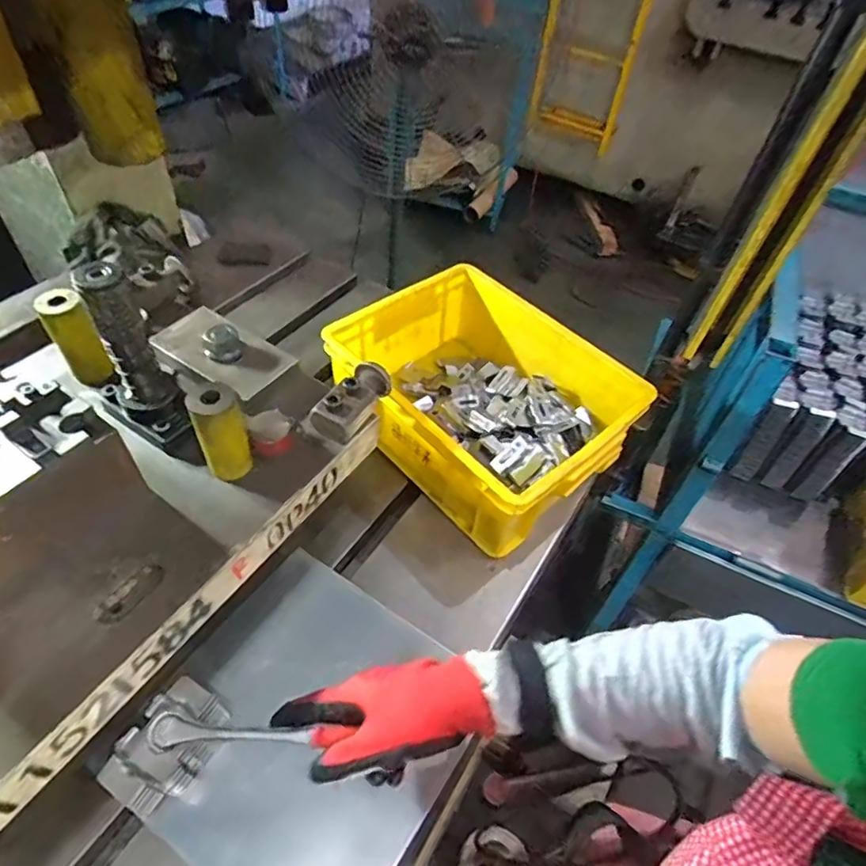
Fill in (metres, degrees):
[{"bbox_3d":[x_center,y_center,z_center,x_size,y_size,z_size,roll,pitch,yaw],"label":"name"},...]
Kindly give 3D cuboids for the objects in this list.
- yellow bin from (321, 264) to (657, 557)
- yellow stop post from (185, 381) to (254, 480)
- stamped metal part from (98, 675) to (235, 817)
[{"bbox_3d":[0.065,-0.048,0.722,0.265,0.133,0.342,-34,60,-29],"label":"yellow bin"},{"bbox_3d":[-0.192,-0.003,0.510,0.040,0.100,0.033,-14,52,-17],"label":"yellow stop post"},{"bbox_3d":[-0.219,0.260,0.467,0.059,0.045,0.091,26,52,17],"label":"stamped metal part"}]

